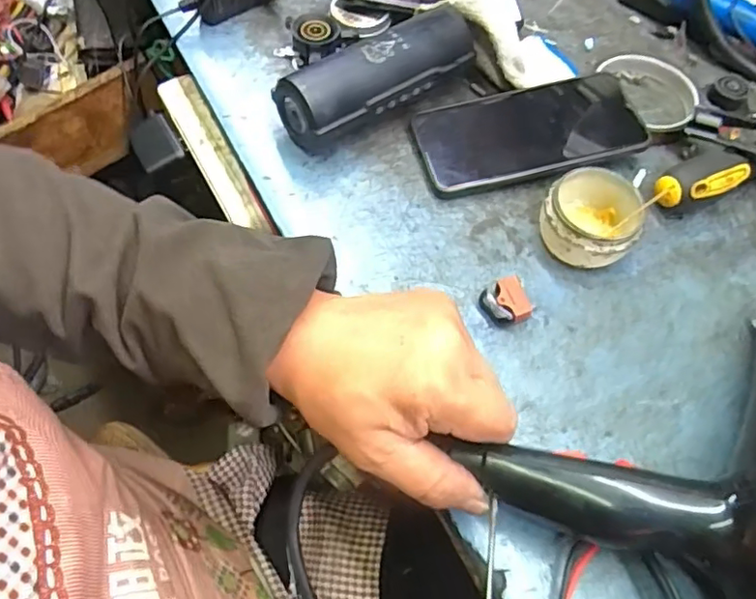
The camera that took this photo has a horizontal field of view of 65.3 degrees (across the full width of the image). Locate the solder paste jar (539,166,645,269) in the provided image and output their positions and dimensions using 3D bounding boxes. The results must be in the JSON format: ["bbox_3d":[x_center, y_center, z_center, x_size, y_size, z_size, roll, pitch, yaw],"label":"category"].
[{"bbox_3d":[0.138,-0.050,0.387,0.058,0.039,0.063,2,60,-3],"label":"solder paste jar"}]

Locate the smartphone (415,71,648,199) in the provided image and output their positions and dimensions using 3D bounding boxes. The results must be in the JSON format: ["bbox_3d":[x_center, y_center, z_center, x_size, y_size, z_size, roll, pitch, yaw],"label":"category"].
[{"bbox_3d":[0.109,-0.123,0.429,0.159,0.012,0.078,-13,62,-5],"label":"smartphone"}]

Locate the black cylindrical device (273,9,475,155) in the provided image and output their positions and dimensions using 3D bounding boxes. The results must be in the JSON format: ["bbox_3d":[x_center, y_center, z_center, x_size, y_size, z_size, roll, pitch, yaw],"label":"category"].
[{"bbox_3d":[0.002,-0.160,0.431,0.154,0.052,0.056,-28,66,-19],"label":"black cylindrical device"}]

